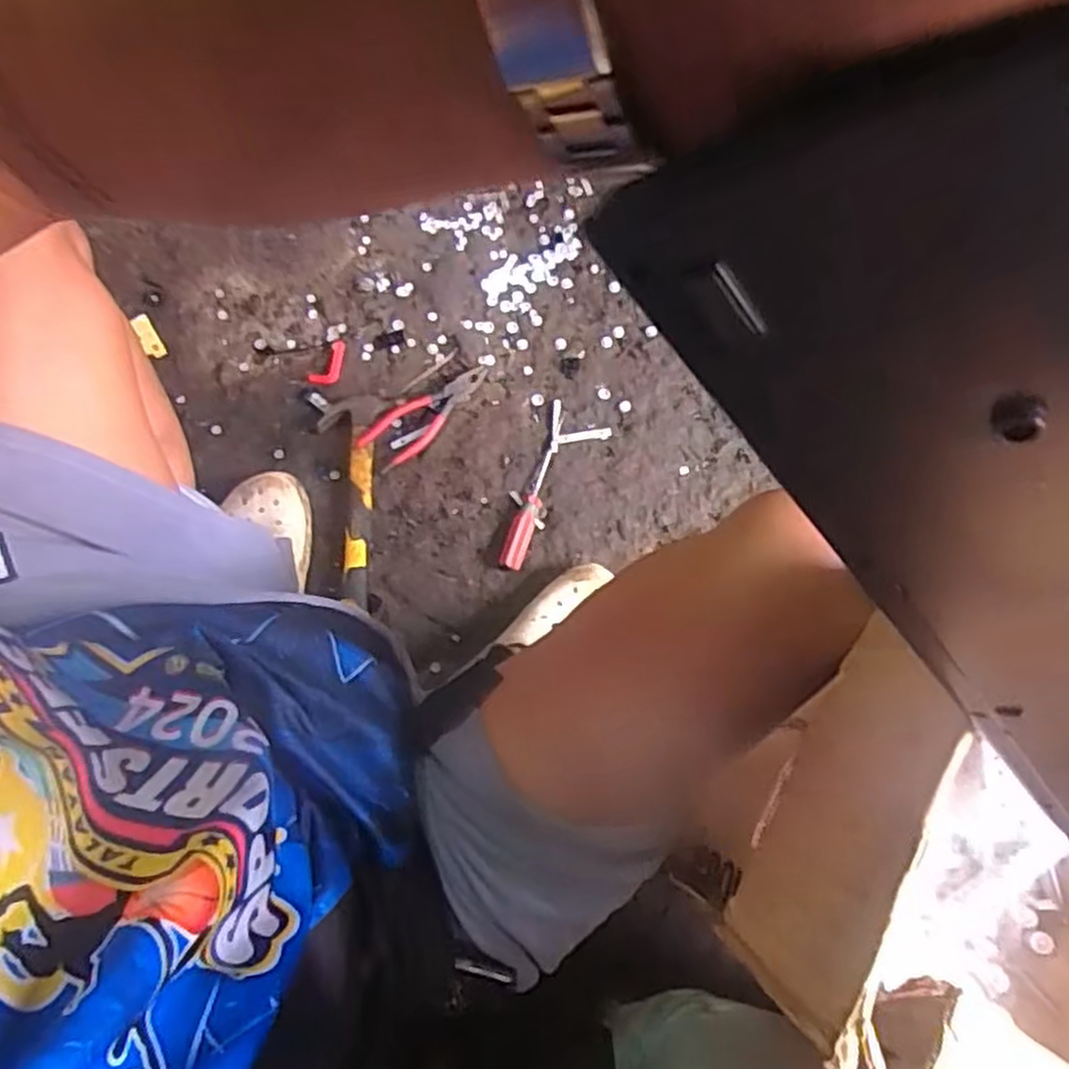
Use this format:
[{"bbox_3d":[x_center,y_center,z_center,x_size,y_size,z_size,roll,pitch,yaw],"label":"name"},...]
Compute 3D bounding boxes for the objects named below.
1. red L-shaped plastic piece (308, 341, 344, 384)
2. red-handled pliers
[{"bbox_3d":[-0.244,-0.206,0.932,0.031,0.008,0.066,16,66,3],"label":"red L-shaped plastic piece"},{"bbox_3d":[-0.124,-0.139,0.913,0.175,0.032,0.057,-35,81,-7],"label":"red-handled pliers"}]

